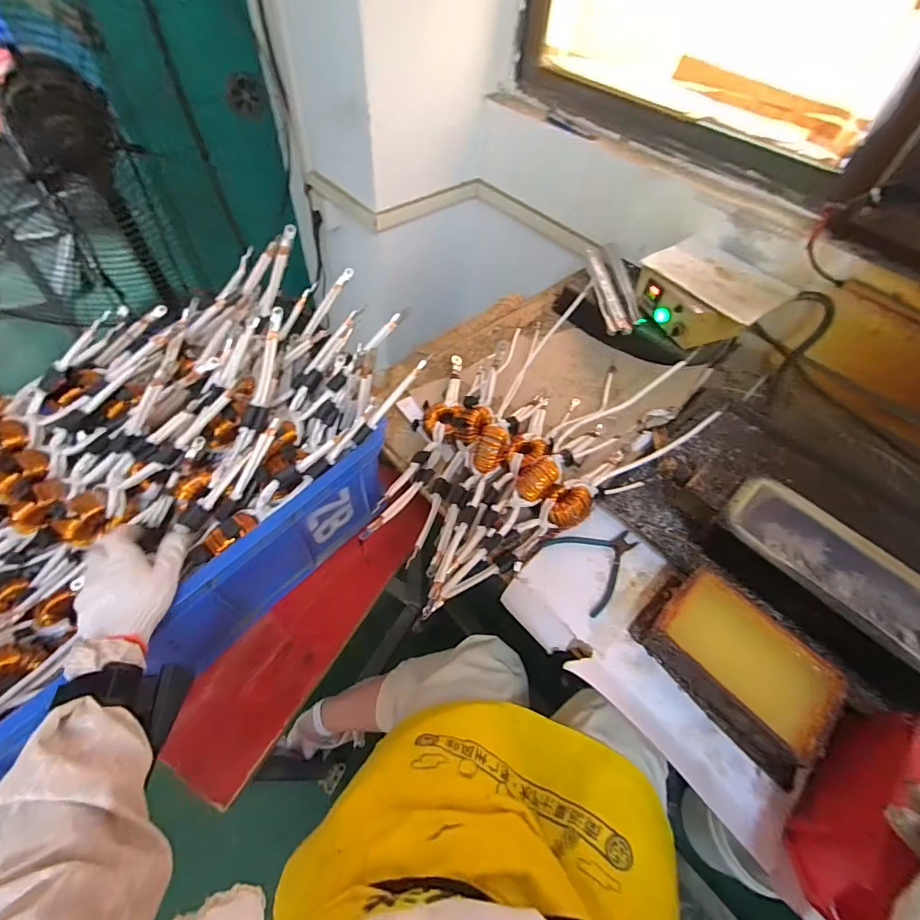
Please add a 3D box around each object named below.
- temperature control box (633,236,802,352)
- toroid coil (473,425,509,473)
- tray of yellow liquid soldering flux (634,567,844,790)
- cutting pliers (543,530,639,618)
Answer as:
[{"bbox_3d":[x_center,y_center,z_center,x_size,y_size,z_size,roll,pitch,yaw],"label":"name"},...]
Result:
[{"bbox_3d":[0.514,-0.349,0.938,0.226,0.086,0.256,-31,62,-24],"label":"temperature control box"},{"bbox_3d":[0.051,-0.010,0.734,0.050,0.072,0.071,16,55,7],"label":"toroid coil"},{"bbox_3d":[0.356,0.259,0.570,0.132,0.075,0.226,-35,64,-26],"label":"tray of yellow liquid soldering flux"},{"bbox_3d":[0.213,0.149,0.672,0.128,0.009,0.125,-22,59,-19],"label":"cutting pliers"}]

